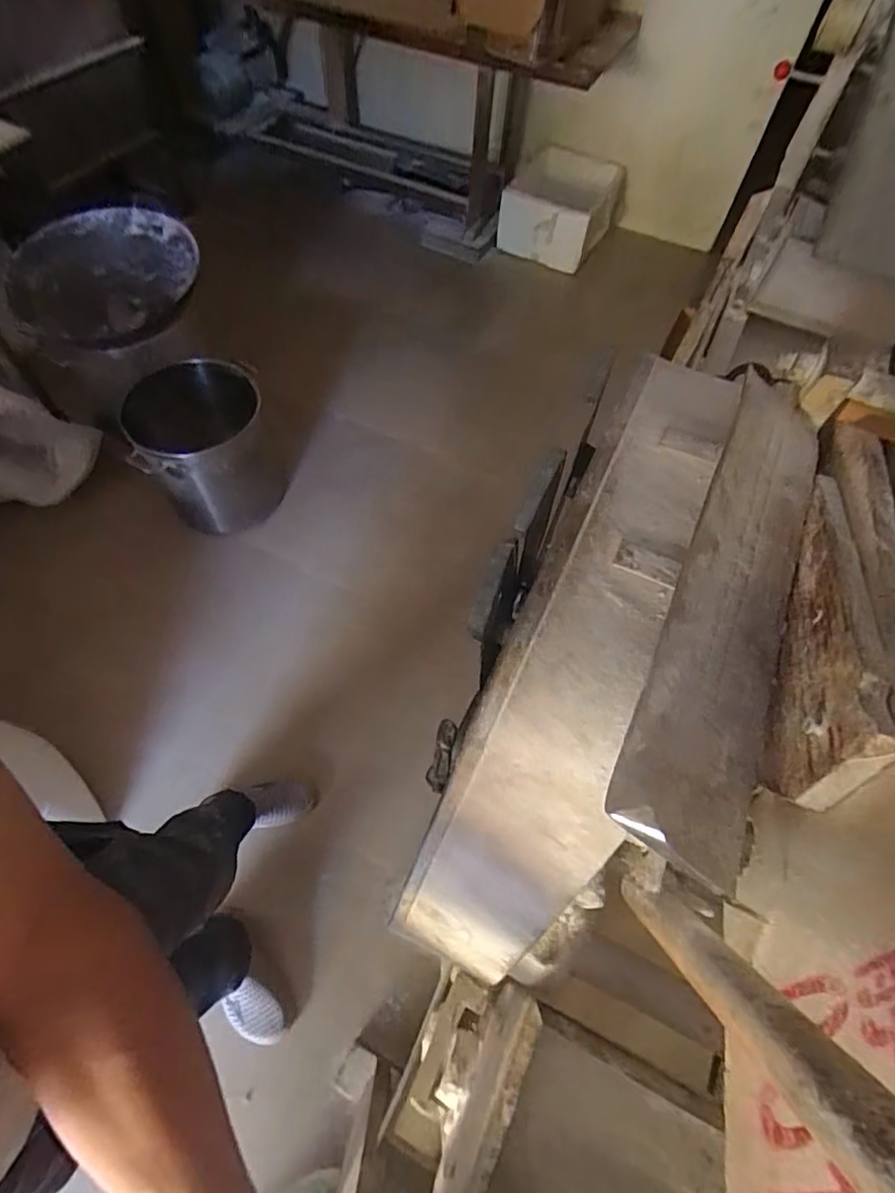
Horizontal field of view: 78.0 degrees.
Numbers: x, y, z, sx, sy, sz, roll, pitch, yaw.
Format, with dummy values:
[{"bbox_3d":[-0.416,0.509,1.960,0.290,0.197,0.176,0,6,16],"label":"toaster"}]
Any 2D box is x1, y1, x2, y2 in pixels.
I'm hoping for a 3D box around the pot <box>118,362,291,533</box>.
[{"bbox_3d":[-0.676,-0.408,1.611,0.376,0.412,0.340,-23,62,-15],"label":"pot"}]

